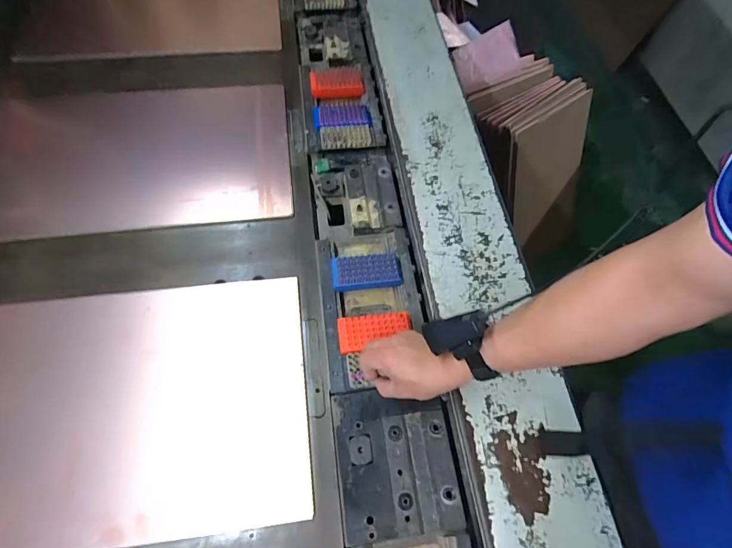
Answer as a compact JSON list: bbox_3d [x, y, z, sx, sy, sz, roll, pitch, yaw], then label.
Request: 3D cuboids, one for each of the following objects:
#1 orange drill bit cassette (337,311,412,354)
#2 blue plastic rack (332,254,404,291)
[{"bbox_3d":[0.015,0.091,0.643,0.115,0.019,0.056,-6,62,-6],"label":"orange drill bit cassette"},{"bbox_3d":[0.000,-0.003,0.687,0.114,0.030,0.050,-3,62,-4],"label":"blue plastic rack"}]

